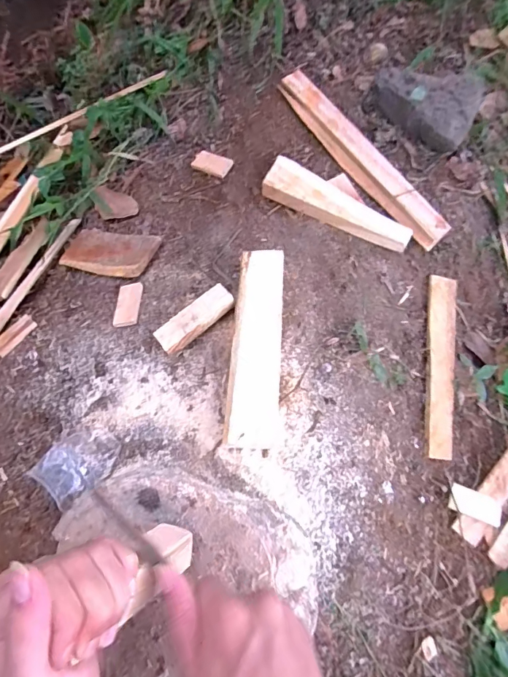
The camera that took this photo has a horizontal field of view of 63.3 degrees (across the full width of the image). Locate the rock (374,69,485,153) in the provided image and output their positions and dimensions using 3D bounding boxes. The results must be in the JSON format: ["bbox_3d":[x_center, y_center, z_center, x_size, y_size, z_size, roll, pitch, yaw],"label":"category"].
[{"bbox_3d":[0.290,-0.403,0.704,0.170,0.084,0.102,24,64,17],"label":"rock"}]

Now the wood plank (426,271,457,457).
[{"bbox_3d":[0.294,0.041,0.647,0.046,0.008,0.285,10,78,-12],"label":"wood plank"}]

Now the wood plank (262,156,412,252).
[{"bbox_3d":[0.134,-0.212,0.664,0.247,0.034,0.063,29,65,6],"label":"wood plank"}]

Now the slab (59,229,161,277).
[{"bbox_3d":[-0.249,-0.147,0.699,0.193,0.017,0.083,14,60,29],"label":"slab"}]

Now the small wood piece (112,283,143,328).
[{"bbox_3d":[-0.191,-0.052,0.628,0.037,0.005,0.075,-3,59,3],"label":"small wood piece"}]

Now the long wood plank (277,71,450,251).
[{"bbox_3d":[0.177,-0.312,0.700,0.057,0.025,0.393,-34,77,-15],"label":"long wood plank"}]

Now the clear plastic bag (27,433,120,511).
[{"bbox_3d":[-0.212,0.148,0.500,0.056,0.035,0.091,38,68,23],"label":"clear plastic bag"}]

